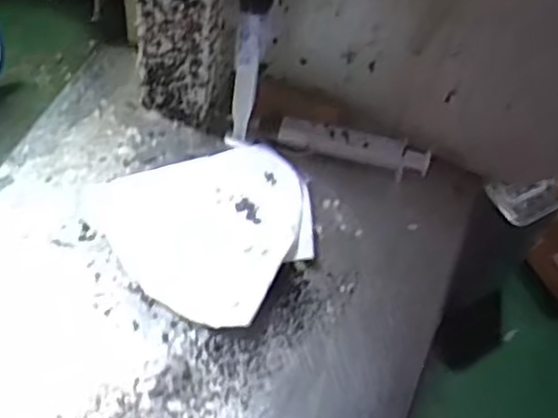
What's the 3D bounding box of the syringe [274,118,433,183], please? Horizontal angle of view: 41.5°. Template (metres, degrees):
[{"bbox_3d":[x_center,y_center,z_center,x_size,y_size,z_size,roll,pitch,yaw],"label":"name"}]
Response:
[{"bbox_3d":[0.040,-0.033,0.395,0.081,0.020,0.015,15,55,2],"label":"syringe"}]

